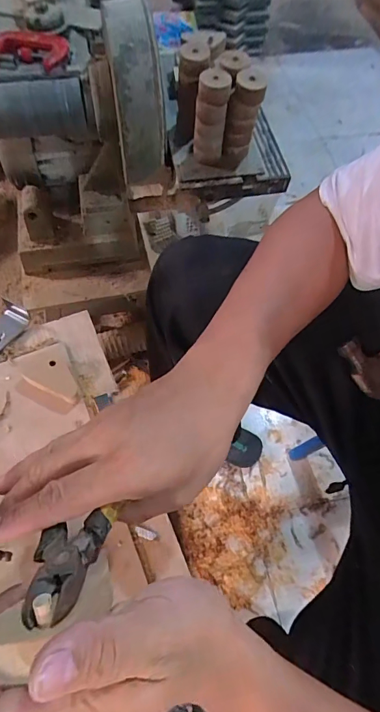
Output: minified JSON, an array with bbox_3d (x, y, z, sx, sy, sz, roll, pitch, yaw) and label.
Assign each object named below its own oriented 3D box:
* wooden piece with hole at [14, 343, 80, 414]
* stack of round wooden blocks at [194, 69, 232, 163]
[{"bbox_3d":[-0.160,0.025,0.448,0.058,0.017,0.089,-22,64,-14],"label":"wooden piece with hole"},{"bbox_3d":[0.027,-0.301,0.522,0.040,0.102,0.034,4,61,0],"label":"stack of round wooden blocks"}]

